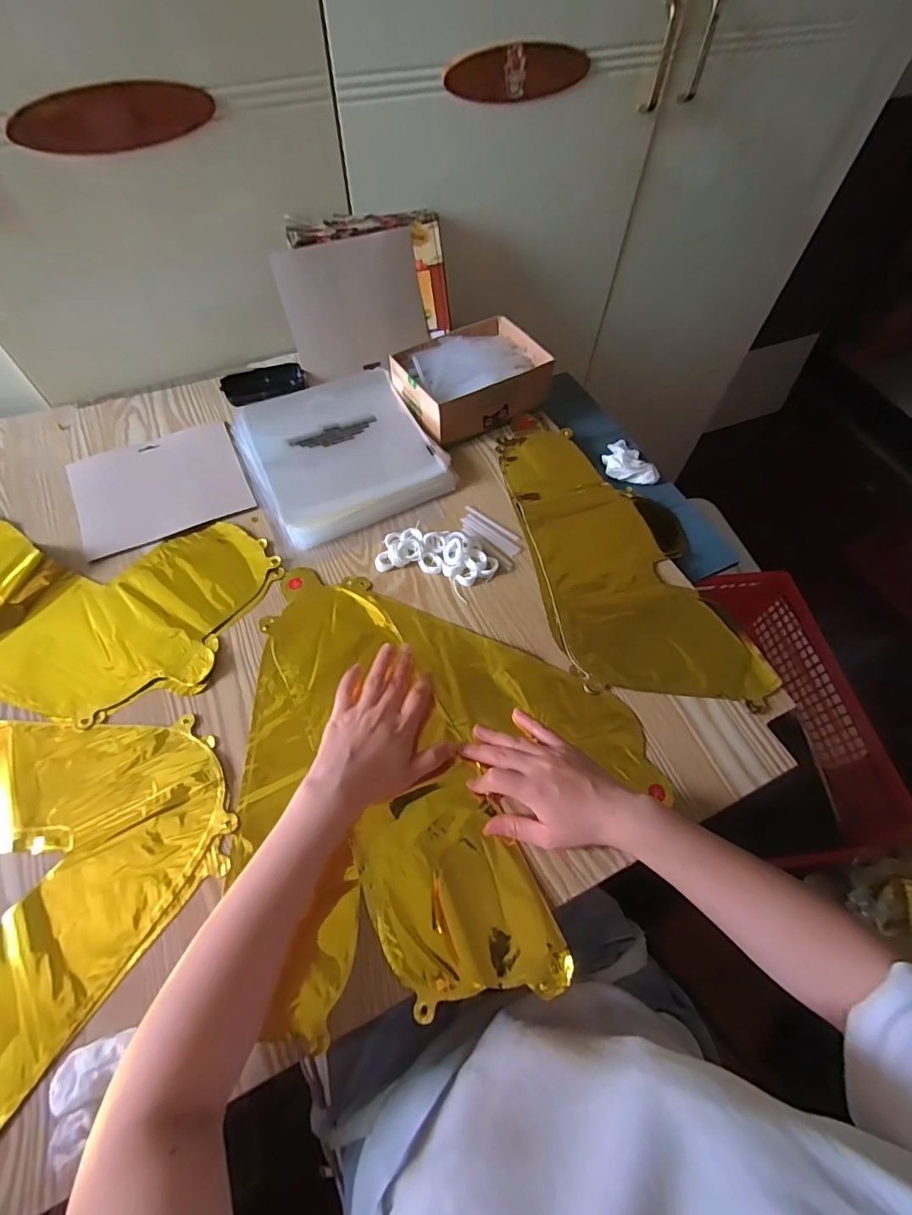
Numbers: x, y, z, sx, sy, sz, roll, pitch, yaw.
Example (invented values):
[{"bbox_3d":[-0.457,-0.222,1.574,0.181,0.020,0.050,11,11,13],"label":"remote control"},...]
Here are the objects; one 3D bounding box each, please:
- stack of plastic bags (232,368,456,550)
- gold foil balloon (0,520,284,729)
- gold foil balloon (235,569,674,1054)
[{"bbox_3d":[-0.149,-0.201,0.628,0.212,0.027,0.234,-26,65,-15],"label":"stack of plastic bags"},{"bbox_3d":[-0.427,-0.021,0.521,0.408,0.019,0.237,13,61,6],"label":"gold foil balloon"},{"bbox_3d":[-0.010,0.120,0.459,0.363,0.032,0.389,-9,61,-6],"label":"gold foil balloon"}]

